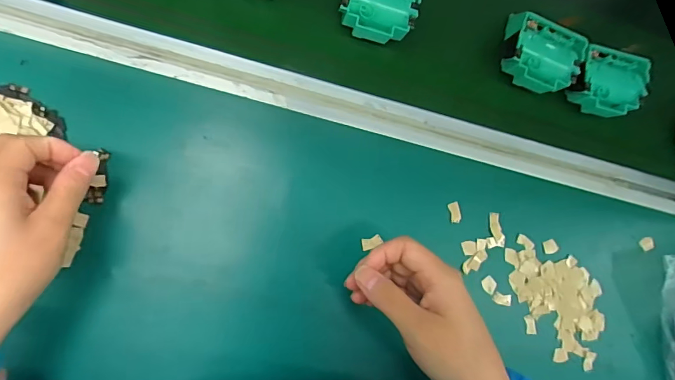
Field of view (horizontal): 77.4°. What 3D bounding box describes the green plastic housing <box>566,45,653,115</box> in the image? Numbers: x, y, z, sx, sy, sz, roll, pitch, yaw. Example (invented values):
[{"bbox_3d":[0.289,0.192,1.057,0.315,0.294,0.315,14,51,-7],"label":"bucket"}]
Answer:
[{"bbox_3d":[0.272,-0.107,0.423,0.062,0.022,0.061,16,92,-2],"label":"green plastic housing"}]

